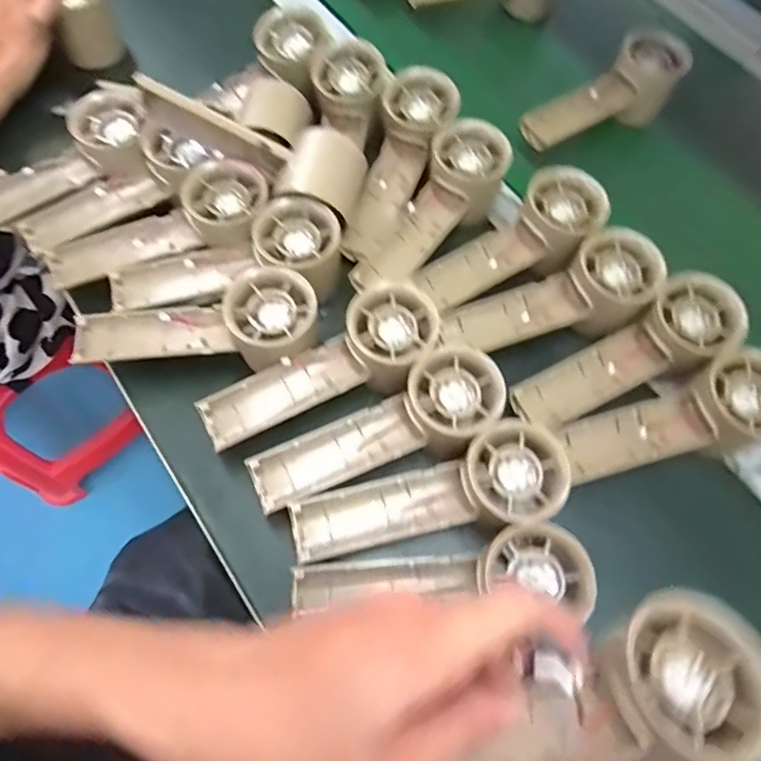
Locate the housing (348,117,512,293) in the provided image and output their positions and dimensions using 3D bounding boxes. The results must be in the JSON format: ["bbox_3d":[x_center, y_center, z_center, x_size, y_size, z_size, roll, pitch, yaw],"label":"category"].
[{"bbox_3d":[0.040,-0.119,0.385,0.054,0.046,0.152,29,69,11],"label":"housing"}]

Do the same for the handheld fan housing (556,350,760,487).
[{"bbox_3d":[0.180,0.028,0.330,0.146,0.048,0.056,-15,68,-8],"label":"handheld fan housing"}]

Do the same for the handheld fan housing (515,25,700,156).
[{"bbox_3d":[0.194,-0.240,0.453,0.144,0.045,0.061,-37,73,-16],"label":"handheld fan housing"}]

